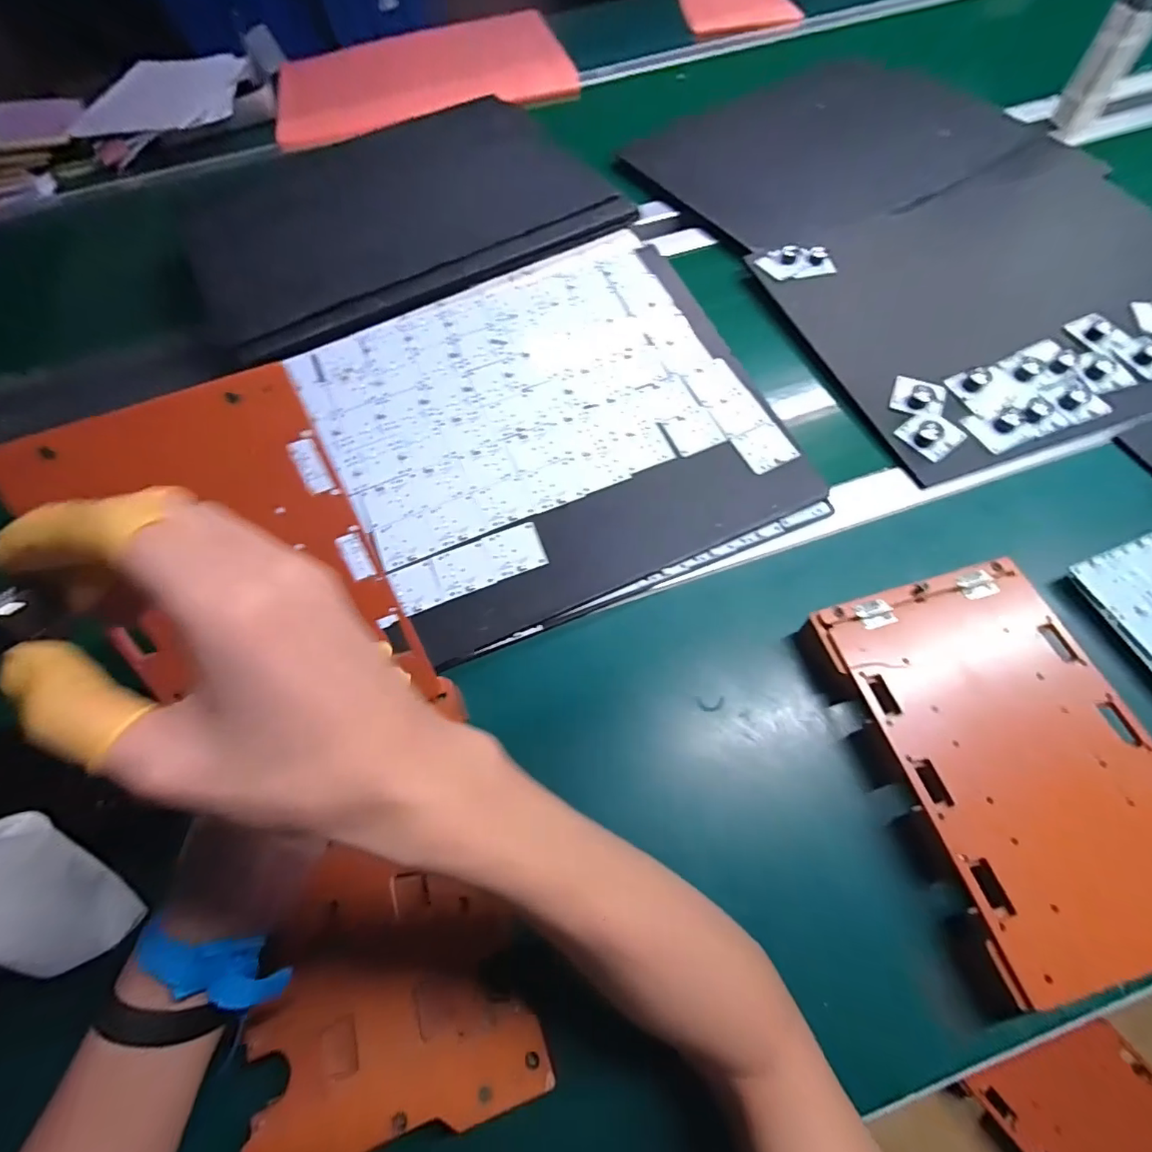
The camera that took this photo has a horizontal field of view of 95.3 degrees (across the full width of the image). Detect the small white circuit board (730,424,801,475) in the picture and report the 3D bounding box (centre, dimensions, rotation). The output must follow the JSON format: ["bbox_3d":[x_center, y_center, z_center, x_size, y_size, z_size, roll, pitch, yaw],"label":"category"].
[{"bbox_3d":[0.182,-0.122,0.504,0.050,0.010,0.044,-23,63,-8],"label":"small white circuit board"}]

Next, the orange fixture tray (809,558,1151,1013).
[{"bbox_3d":[0.297,0.119,0.362,0.162,0.034,0.247,-15,62,-4],"label":"orange fixture tray"}]

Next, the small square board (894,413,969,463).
[{"bbox_3d":[0.347,-0.142,0.509,0.052,0.019,0.045,40,72,22],"label":"small square board"}]

